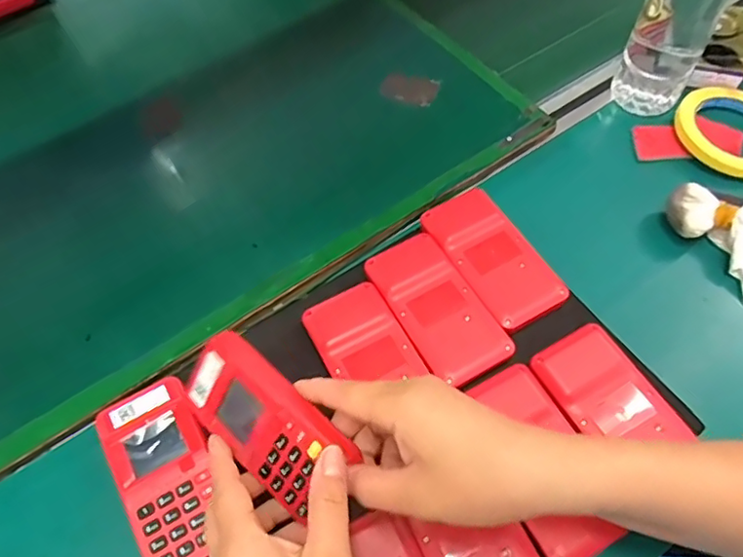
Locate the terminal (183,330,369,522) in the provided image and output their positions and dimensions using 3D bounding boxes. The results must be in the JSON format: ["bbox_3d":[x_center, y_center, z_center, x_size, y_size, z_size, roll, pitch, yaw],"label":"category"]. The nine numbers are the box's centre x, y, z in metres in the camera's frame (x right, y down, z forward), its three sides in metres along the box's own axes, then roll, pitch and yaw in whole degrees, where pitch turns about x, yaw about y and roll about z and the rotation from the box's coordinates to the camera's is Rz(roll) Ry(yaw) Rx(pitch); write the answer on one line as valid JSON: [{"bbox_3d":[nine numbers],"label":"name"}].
[{"bbox_3d":[-0.067,0.089,0.356,0.113,0.063,0.015,39,24,18],"label":"terminal"}]

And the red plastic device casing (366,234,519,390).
[{"bbox_3d":[0.049,0.024,0.434,0.060,0.018,0.119,-27,61,-14],"label":"red plastic device casing"}]

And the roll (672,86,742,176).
[{"bbox_3d":[0.326,-0.133,0.518,0.100,0.021,0.096,-1,58,2],"label":"roll"}]

